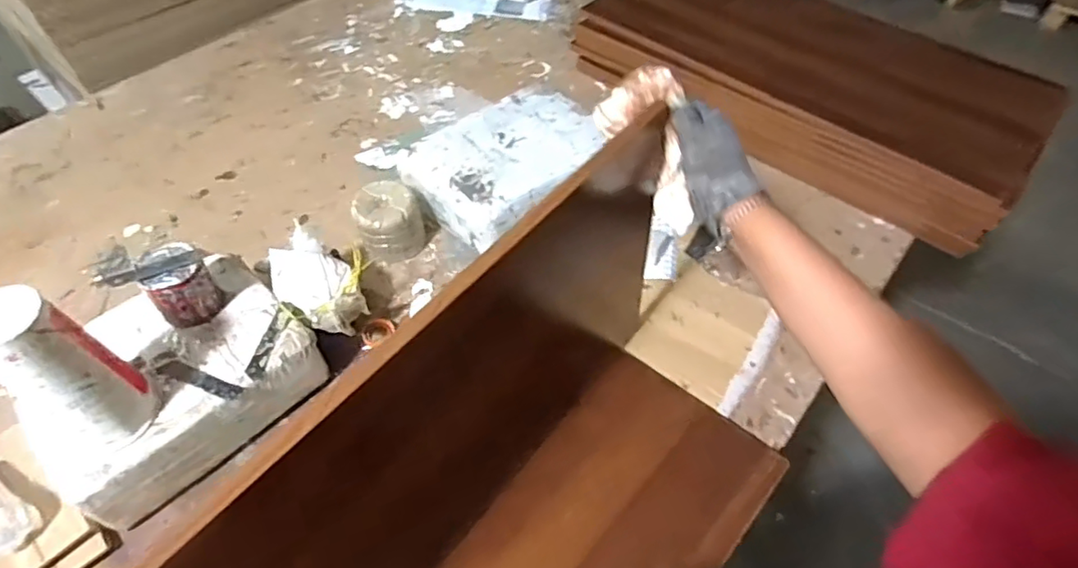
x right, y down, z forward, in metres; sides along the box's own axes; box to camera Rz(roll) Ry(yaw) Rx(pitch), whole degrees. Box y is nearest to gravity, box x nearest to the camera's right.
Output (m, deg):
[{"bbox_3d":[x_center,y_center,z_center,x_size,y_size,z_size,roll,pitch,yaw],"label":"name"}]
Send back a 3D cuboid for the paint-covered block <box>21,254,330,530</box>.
[{"bbox_3d":[-0.403,0.103,0.650,0.271,0.089,0.207,-34,58,-24],"label":"paint-covered block"}]

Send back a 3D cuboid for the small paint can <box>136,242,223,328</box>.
[{"bbox_3d":[-0.388,0.002,0.631,0.059,0.073,0.056,-1,51,1],"label":"small paint can"}]

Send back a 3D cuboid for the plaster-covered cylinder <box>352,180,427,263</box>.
[{"bbox_3d":[-0.211,-0.083,0.826,0.090,0.092,0.088,-10,51,-7],"label":"plaster-covered cylinder"}]

